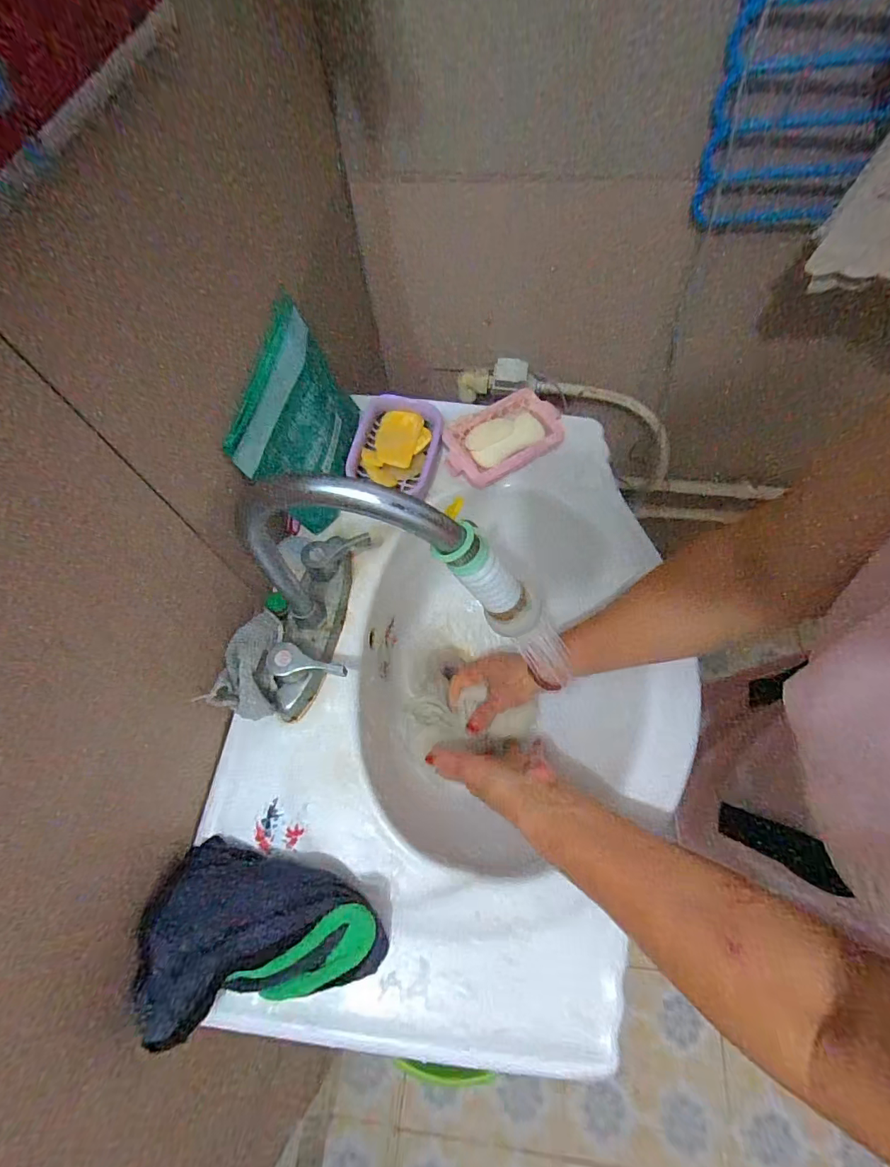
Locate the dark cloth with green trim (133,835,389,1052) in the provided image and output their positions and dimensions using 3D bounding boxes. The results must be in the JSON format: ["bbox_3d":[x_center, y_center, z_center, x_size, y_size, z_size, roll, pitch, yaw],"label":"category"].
[{"bbox_3d":[-0.133,0.242,0.348,0.159,0.052,0.114,-15,65,-4],"label":"dark cloth with green trim"}]

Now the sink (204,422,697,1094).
[{"bbox_3d":[0.017,0.079,0.484,0.366,0.149,0.597,8,65,6],"label":"sink"}]

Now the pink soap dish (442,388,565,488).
[{"bbox_3d":[0.069,-0.171,0.555,0.144,0.028,0.084,-32,67,-12],"label":"pink soap dish"}]

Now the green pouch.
[{"bbox_3d":[-0.140,-0.164,0.469,0.020,0.136,0.180,4,69,28],"label":"green pouch"}]

